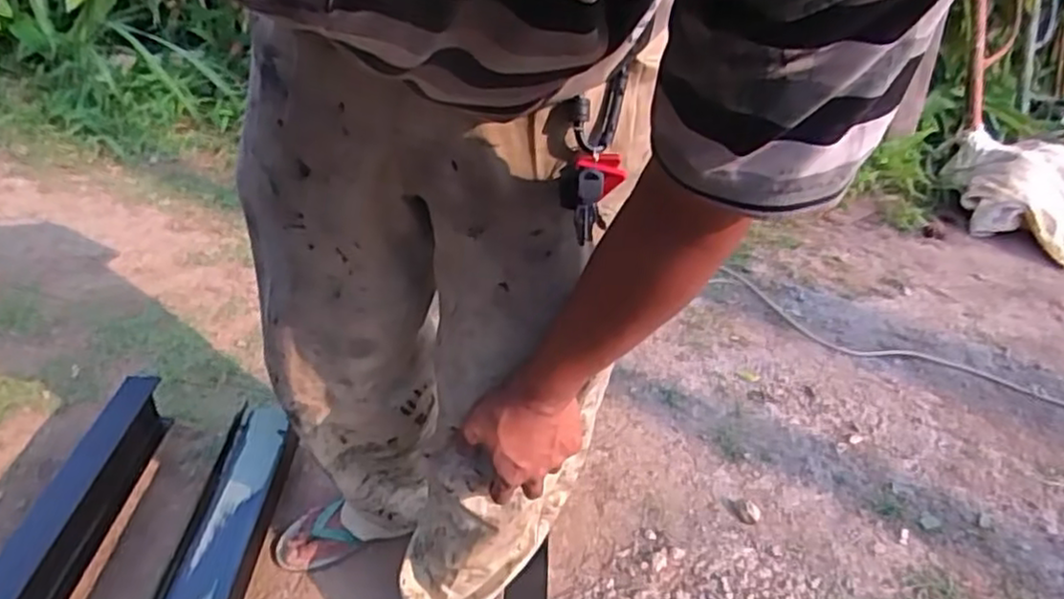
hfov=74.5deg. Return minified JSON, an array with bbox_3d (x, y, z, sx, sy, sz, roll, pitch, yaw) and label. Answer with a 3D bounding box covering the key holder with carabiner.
[{"bbox_3d":[0.046,-0.105,0.511,0.043,0.125,0.025,8,8,3],"label":"key holder with carabiner"}]

